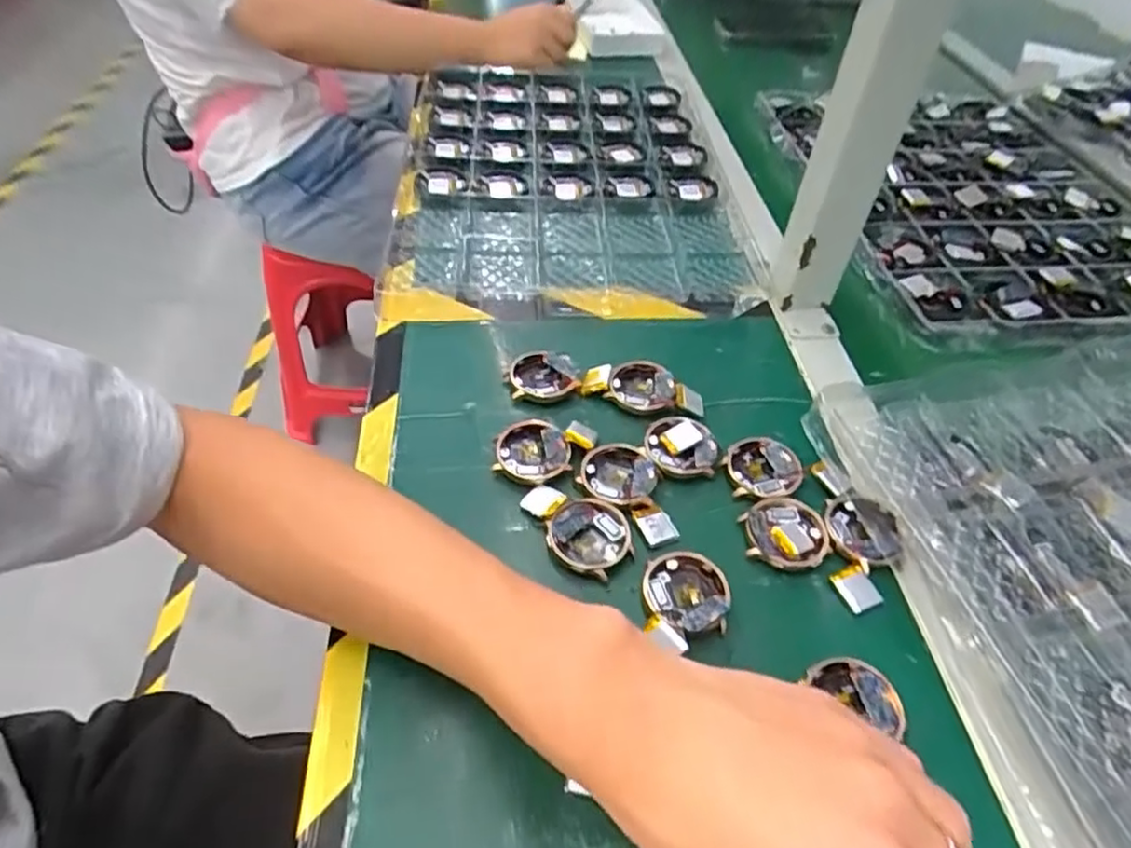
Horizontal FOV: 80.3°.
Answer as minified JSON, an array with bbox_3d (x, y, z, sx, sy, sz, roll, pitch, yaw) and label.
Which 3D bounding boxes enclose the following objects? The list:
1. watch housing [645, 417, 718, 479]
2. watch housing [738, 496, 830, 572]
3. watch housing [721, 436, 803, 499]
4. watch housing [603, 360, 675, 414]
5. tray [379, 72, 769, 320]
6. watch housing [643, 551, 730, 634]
[{"bbox_3d":[0.070,0.012,0.411,0.042,0.010,0.041,5,47,2],"label":"watch housing"},{"bbox_3d":[0.123,0.061,0.373,0.046,0.010,0.043,2,47,-2],"label":"watch housing"},{"bbox_3d":[0.119,0.027,0.405,0.047,0.009,0.040,-14,50,-15],"label":"watch housing"},{"bbox_3d":[0.051,-0.024,0.445,0.043,0.014,0.037,17,49,12],"label":"watch housing"},{"bbox_3d":[-0.001,-0.255,0.645,0.295,0.015,0.450,-2,48,-5],"label":"tray"},{"bbox_3d":[0.062,0.089,0.348,0.042,0.013,0.041,6,48,2],"label":"watch housing"}]

